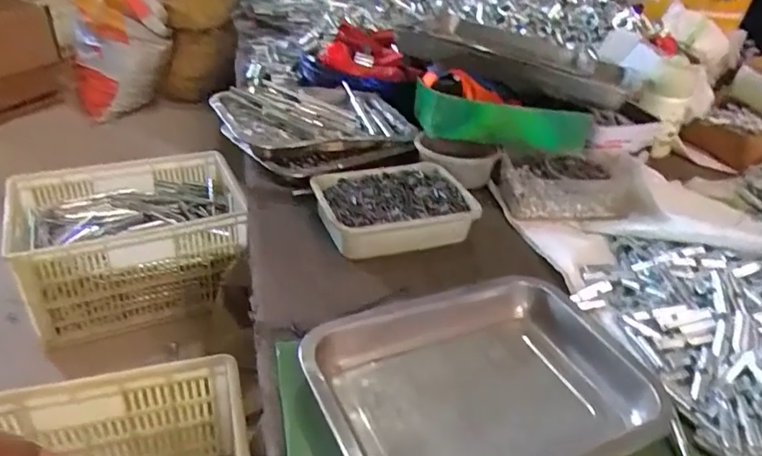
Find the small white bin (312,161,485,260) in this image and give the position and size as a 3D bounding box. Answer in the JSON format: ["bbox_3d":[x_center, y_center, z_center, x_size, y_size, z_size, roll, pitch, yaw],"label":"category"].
[{"bbox_3d":[0.017,-0.025,0.659,0.183,0.047,0.130,-6,36,-17],"label":"small white bin"}]

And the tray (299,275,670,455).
[{"bbox_3d":[0.088,0.123,0.447,0.265,0.042,0.195,-12,38,-24],"label":"tray"}]

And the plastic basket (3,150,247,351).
[{"bbox_3d":[-0.551,0.024,1.265,0.447,0.237,0.352,-8,37,-20],"label":"plastic basket"}]

